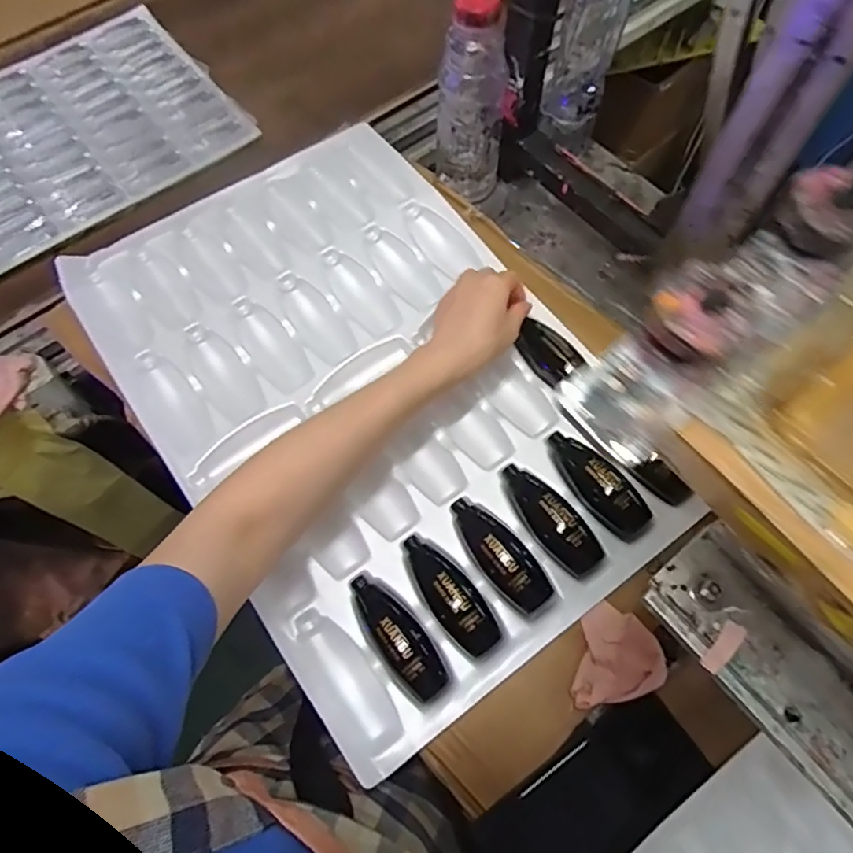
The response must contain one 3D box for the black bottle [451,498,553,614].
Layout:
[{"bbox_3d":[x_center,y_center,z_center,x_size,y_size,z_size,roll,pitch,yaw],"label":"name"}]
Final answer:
[{"bbox_3d":[0.056,0.097,0.452,0.038,0.027,0.099,-33,70,-13],"label":"black bottle"}]

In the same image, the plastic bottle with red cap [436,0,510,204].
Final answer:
[{"bbox_3d":[0.043,-0.312,0.564,0.066,0.192,0.065,11,67,5],"label":"plastic bottle with red cap"}]

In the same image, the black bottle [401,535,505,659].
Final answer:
[{"bbox_3d":[0.016,0.125,0.443,0.036,0.024,0.100,-37,71,-15],"label":"black bottle"}]

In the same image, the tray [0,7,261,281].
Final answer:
[{"bbox_3d":[-0.494,-0.365,0.733,0.450,0.017,0.347,-34,70,-13],"label":"tray"}]

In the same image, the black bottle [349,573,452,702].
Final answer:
[{"bbox_3d":[-0.023,0.156,0.437,0.035,0.034,0.100,-40,72,-15],"label":"black bottle"}]

